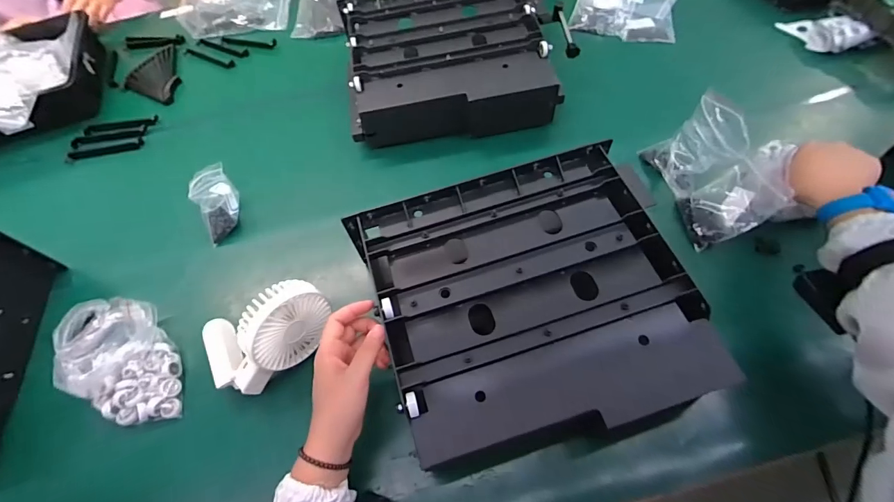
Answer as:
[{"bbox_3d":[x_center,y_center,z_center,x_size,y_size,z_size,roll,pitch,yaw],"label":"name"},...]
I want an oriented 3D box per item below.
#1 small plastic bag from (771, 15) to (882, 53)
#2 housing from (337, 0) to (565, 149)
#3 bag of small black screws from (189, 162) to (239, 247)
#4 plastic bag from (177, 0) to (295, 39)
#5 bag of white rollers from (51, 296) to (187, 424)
[{"bbox_3d":[0.699,-0.408,0.750,0.071,0.038,0.155,-40,64,-18],"label":"small plastic bag"},{"bbox_3d":[0.009,-0.353,0.731,0.372,0.098,0.316,-10,59,-1],"label":"housing"},{"bbox_3d":[-0.356,-0.082,0.631,0.049,0.072,0.115,-13,59,-4],"label":"bag of small black screws"},{"bbox_3d":[-0.514,-0.599,0.987,0.294,0.026,0.197,-1,59,4],"label":"plastic bag"},{"bbox_3d":[-0.419,0.133,0.515,0.115,0.051,0.216,-37,63,-16],"label":"bag of white rollers"}]

